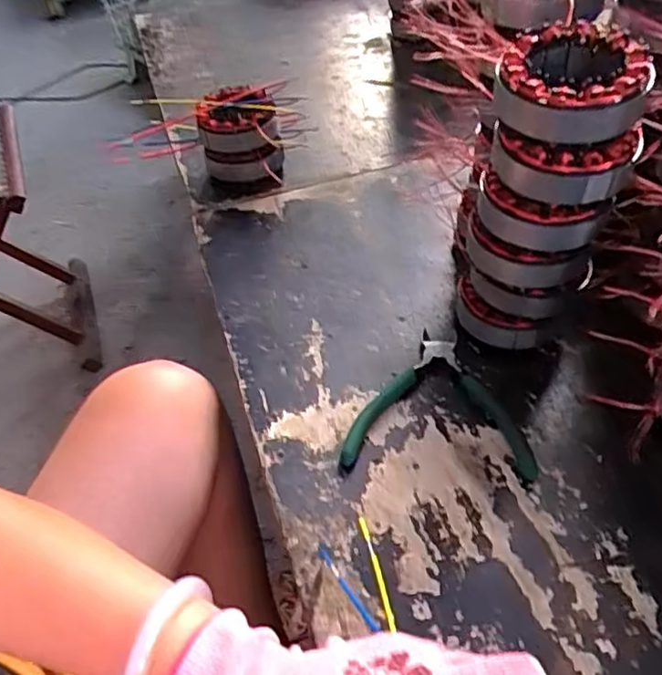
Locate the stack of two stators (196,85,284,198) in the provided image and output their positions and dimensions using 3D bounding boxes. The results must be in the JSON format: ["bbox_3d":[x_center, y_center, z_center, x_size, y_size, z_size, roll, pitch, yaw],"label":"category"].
[{"bbox_3d":[-0.102,-0.223,0.737,0.084,0.086,0.100,-11,45,-3],"label":"stack of two stators"}]

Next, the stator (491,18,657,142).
[{"bbox_3d":[0.147,-0.158,0.398,0.085,0.039,0.085,7,47,15],"label":"stator"}]

